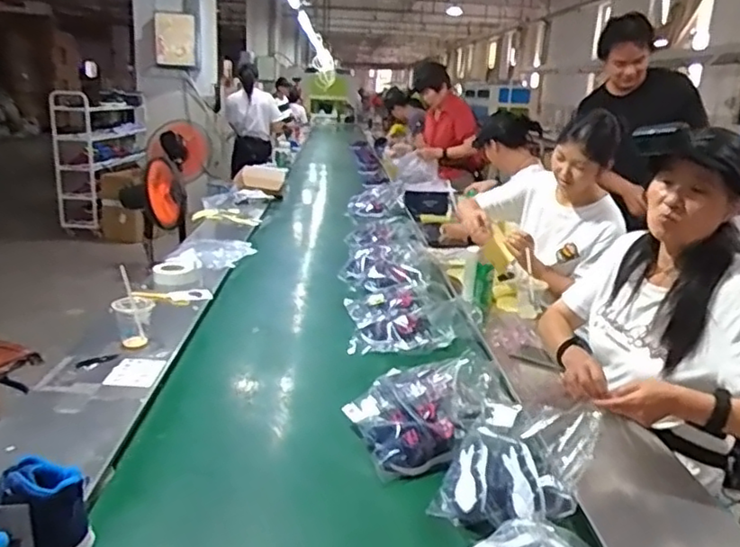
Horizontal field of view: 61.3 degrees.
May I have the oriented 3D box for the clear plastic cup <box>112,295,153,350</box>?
[{"bbox_3d":[-0.593,0.118,1.566,0.093,0.120,0.075,-3,18,-21],"label":"clear plastic cup"}]

